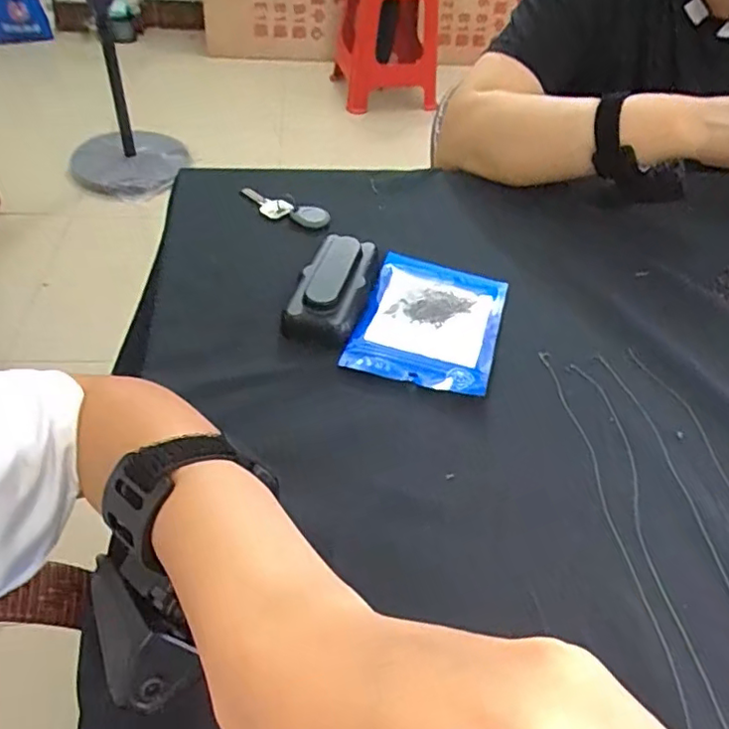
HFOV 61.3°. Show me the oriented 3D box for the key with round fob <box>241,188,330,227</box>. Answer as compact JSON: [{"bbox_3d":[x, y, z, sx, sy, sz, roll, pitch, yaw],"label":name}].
[{"bbox_3d":[-0.074,-0.138,0.551,0.083,0.014,0.021,18,47,12],"label":"key with round fob"}]

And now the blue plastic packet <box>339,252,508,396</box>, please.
[{"bbox_3d":[0.049,-0.031,0.448,0.097,0.010,0.130,14,47,9],"label":"blue plastic packet"}]

